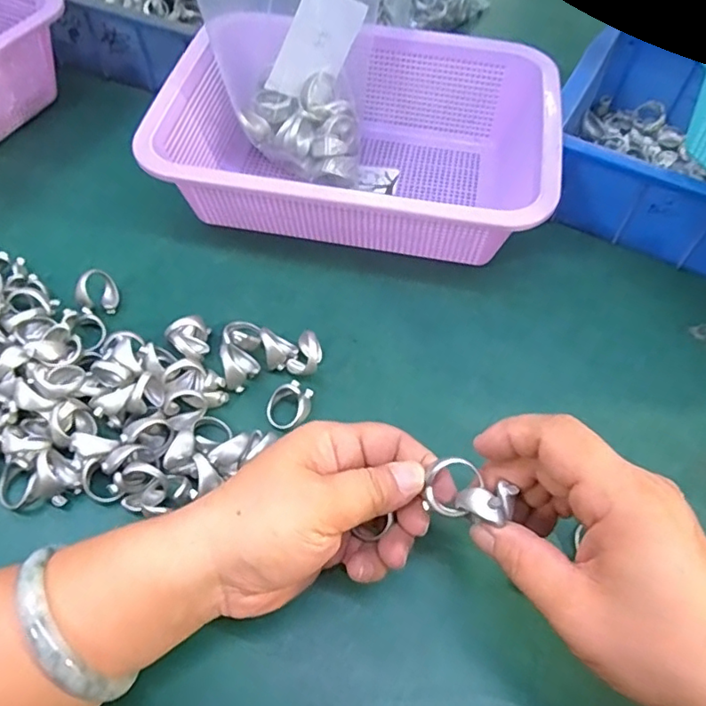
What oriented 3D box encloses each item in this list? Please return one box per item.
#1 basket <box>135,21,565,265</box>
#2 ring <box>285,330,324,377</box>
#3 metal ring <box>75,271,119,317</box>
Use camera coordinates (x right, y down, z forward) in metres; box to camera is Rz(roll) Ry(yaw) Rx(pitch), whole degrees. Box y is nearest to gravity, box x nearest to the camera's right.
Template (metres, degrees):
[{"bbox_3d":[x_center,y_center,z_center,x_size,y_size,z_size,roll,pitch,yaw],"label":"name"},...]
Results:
[{"bbox_3d":[0.002,-0.150,0.410,0.259,0.079,0.171,7,57,3],"label":"basket"},{"bbox_3d":[-0.030,0.002,0.342,0.019,0.025,0.021,11,58,5],"label":"ring"},{"bbox_3d":[-0.166,-0.041,0.368,0.009,0.028,0.026,-10,61,36],"label":"metal ring"}]

